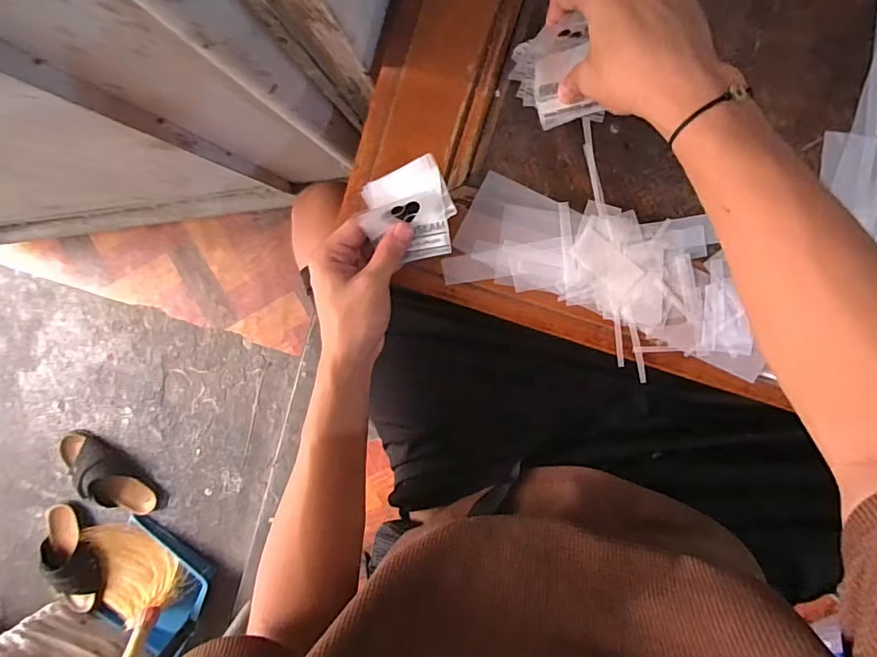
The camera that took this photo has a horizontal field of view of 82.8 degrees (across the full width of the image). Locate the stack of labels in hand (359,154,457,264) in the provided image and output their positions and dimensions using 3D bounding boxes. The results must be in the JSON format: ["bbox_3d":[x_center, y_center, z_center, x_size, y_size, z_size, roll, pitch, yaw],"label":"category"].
[{"bbox_3d":[-0.023,-0.095,0.409,0.070,0.018,0.077,-21,94,8],"label":"stack of labels in hand"}]

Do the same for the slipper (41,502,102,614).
[{"bbox_3d":[-0.910,0.569,1.242,0.139,0.065,0.265,-16,95,7],"label":"slipper"}]

